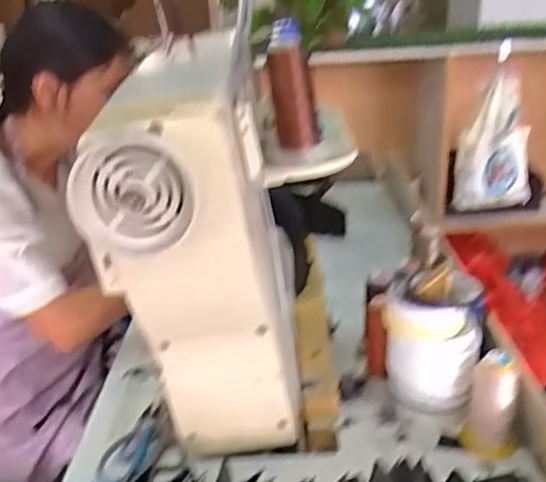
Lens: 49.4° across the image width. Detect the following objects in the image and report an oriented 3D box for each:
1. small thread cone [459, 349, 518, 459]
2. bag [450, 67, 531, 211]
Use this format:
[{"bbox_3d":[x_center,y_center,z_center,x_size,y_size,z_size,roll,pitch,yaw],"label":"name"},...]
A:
[{"bbox_3d":[0.251,0.190,0.686,0.045,0.117,0.056,-23,30,-39],"label":"small thread cone"},{"bbox_3d":[0.601,-0.249,1.613,0.198,0.349,0.097,6,24,20],"label":"bag"}]

